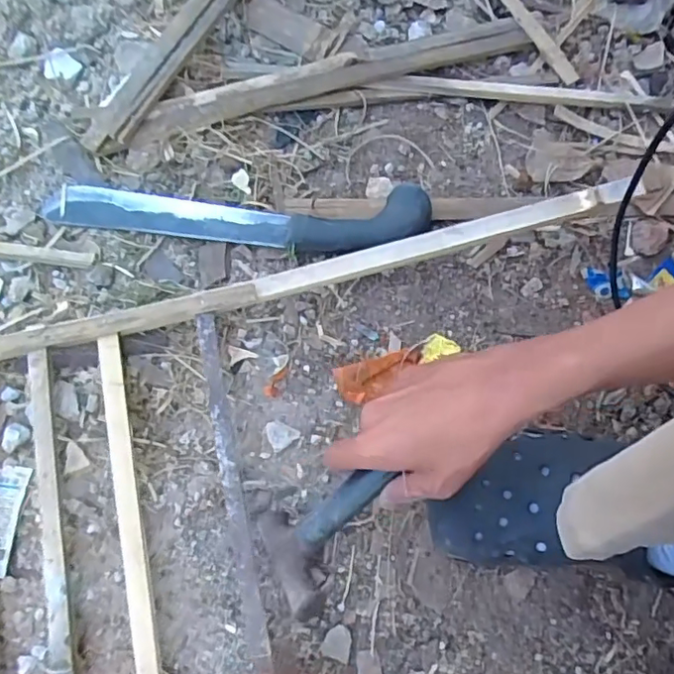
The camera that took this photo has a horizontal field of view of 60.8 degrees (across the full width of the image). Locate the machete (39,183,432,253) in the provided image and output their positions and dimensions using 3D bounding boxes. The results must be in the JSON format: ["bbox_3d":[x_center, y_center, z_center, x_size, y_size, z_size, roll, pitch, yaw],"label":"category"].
[{"bbox_3d":[-0.101,-0.120,0.562,0.374,0.042,0.065,3,73,-1],"label":"machete"}]

